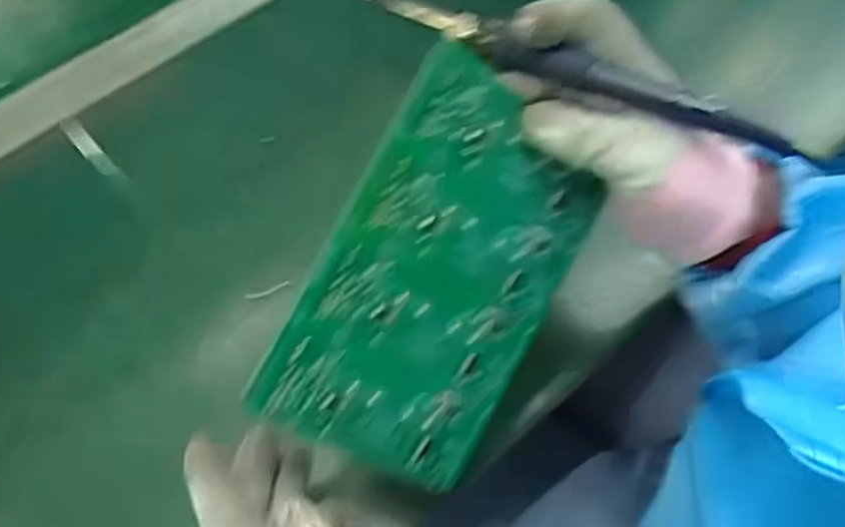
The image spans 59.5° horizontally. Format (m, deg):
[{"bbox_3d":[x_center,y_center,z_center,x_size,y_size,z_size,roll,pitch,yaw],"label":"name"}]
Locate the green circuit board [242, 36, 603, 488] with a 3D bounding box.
[{"bbox_3d":[0.010,0.006,0.349,0.117,0.006,0.181,33,84,-27],"label":"green circuit board"}]

